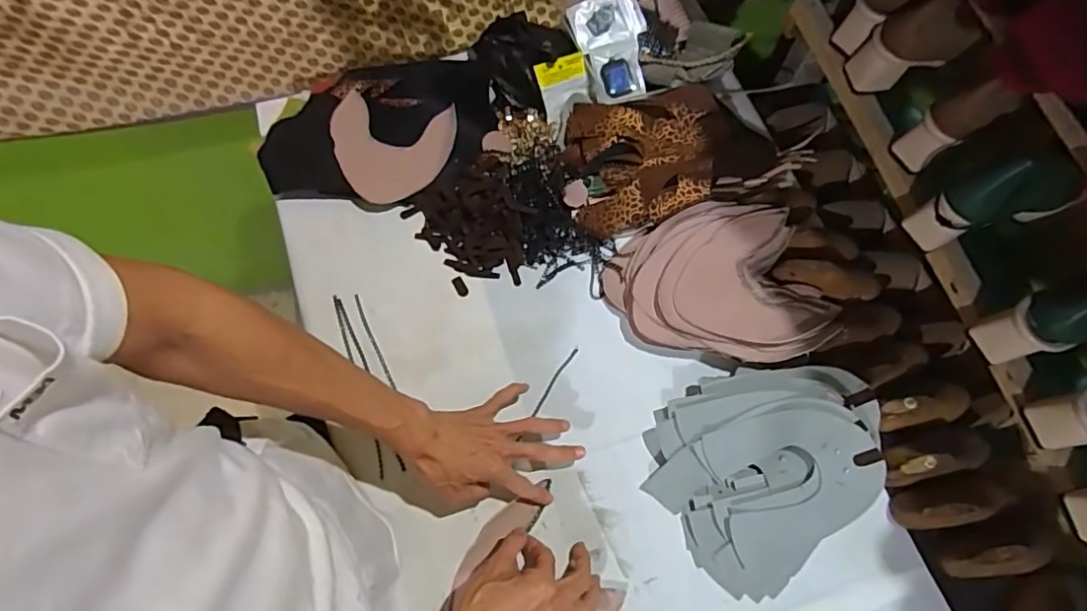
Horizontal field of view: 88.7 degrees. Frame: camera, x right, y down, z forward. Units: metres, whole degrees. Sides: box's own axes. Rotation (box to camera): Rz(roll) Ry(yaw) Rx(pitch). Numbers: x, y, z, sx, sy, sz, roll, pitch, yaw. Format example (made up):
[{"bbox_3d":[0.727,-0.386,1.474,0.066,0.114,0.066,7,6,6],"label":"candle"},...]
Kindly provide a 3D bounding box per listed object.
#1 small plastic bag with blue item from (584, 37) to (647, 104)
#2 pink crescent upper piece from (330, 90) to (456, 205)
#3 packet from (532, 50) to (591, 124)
[{"bbox_3d":[0.101,-0.327,0.779,0.074,0.016,0.082,-12,93,3],"label":"small plastic bag with blue item"},{"bbox_3d":[-0.208,-0.211,0.747,0.149,0.032,0.148,13,68,3],"label":"pink crescent upper piece"},{"bbox_3d":[0.029,-0.295,0.752,0.074,0.074,0.009,-27,31,-19],"label":"packet"}]

